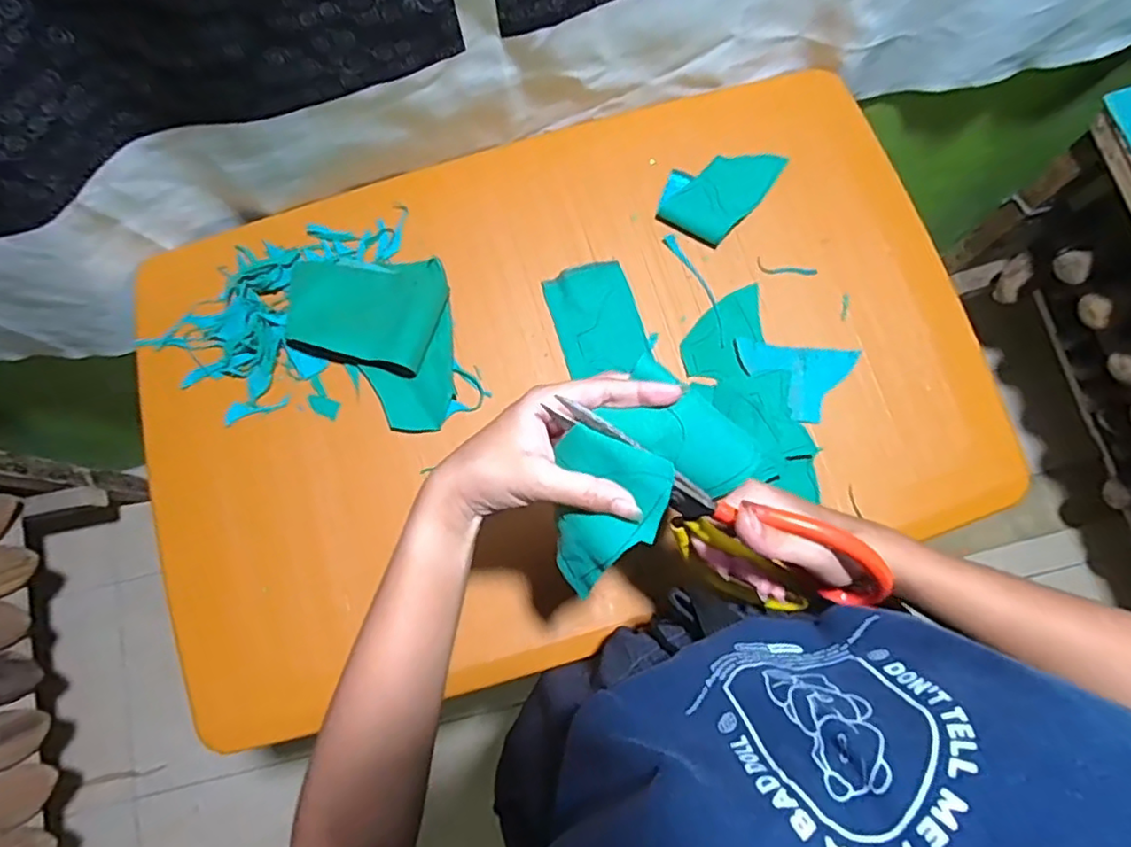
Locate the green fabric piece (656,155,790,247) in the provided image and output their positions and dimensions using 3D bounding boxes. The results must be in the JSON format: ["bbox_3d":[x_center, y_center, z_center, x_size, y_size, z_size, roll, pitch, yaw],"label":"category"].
[{"bbox_3d":[0.148,-0.230,0.608,0.087,0.015,0.116,31,81,7],"label":"green fabric piece"}]

